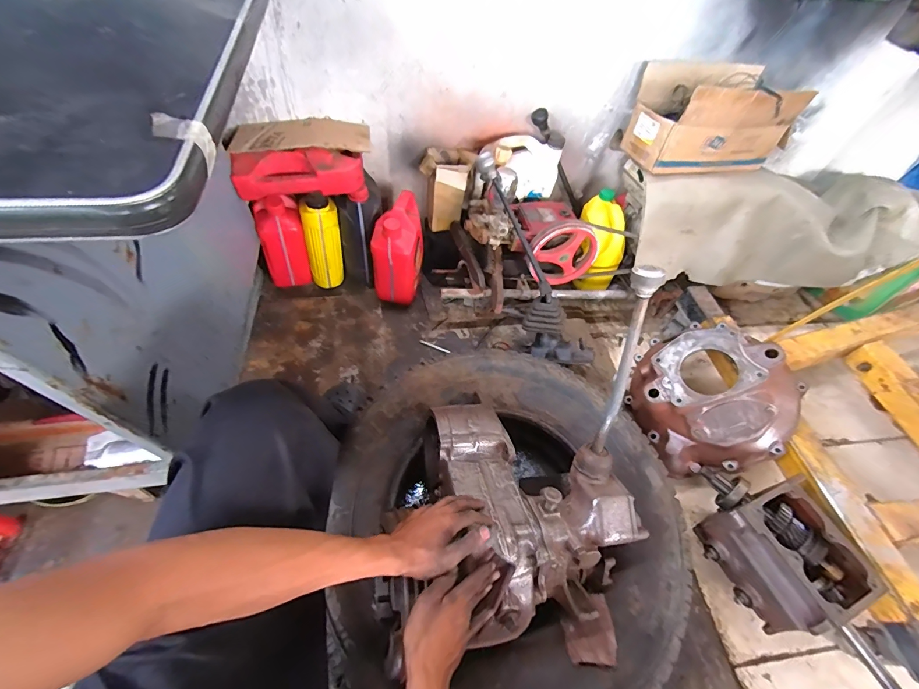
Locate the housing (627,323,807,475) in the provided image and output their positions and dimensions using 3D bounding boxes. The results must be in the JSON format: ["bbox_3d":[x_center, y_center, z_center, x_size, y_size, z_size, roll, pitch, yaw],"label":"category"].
[{"bbox_3d":[0.591,0.130,0.920,0.325,0.333,0.182,61,27,-8],"label":"housing"}]

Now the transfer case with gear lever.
[{"bbox_3d":[0.142,0.209,0.543,0.283,0.409,0.416,-8,58,-9],"label":"transfer case with gear lever"}]

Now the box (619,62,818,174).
[{"bbox_3d":[0.631,-0.576,0.982,0.357,0.195,0.229,-11,58,-13],"label":"box"}]

